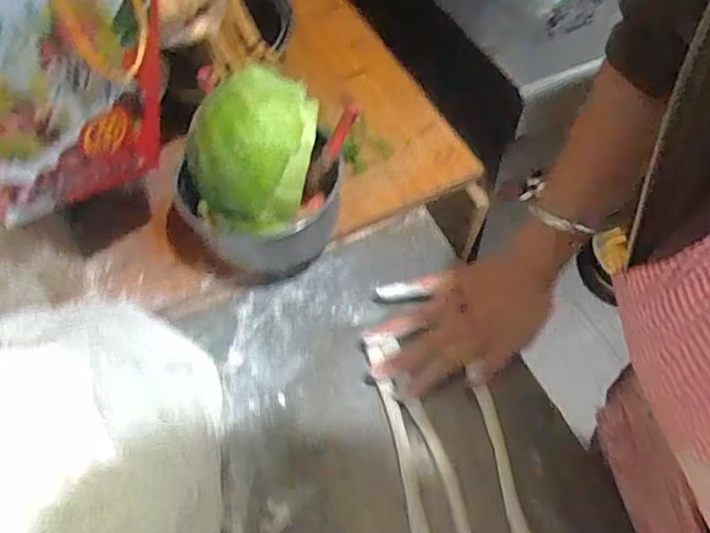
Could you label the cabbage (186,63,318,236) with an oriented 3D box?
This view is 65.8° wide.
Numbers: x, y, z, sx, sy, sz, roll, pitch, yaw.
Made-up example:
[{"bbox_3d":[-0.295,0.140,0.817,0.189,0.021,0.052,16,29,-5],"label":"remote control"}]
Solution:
[{"bbox_3d":[-0.081,-0.104,0.494,0.132,0.094,0.104,-41,64,-19],"label":"cabbage"}]

